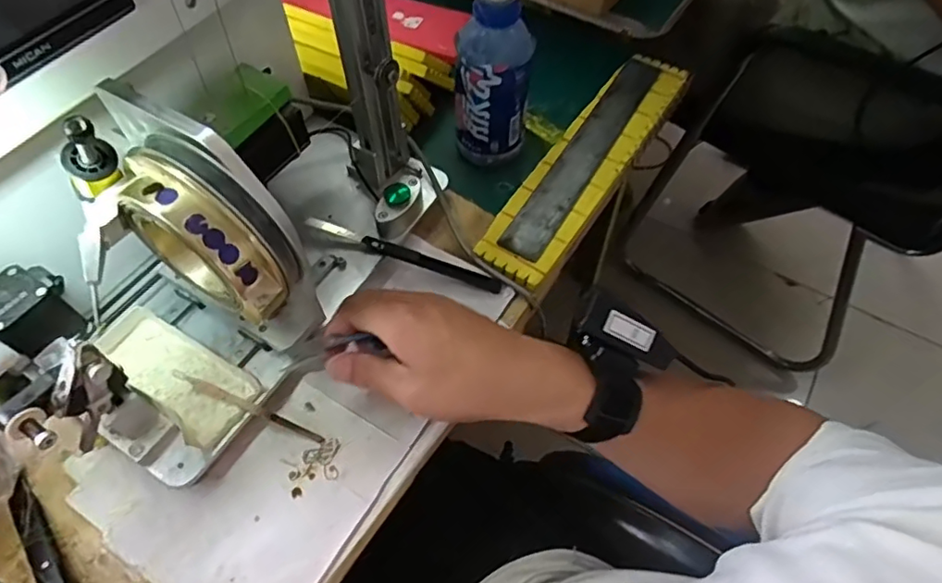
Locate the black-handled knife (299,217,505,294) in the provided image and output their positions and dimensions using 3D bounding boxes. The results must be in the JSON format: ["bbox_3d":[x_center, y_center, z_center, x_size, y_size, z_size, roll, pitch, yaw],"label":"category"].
[{"bbox_3d":[-0.060,-0.034,0.503,0.176,0.017,0.016,14,58,9],"label":"black-handled knife"}]

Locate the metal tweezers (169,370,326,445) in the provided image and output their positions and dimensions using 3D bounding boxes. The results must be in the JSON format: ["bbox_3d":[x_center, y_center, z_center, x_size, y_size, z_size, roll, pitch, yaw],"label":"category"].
[{"bbox_3d":[-0.165,0.087,0.430,0.116,0.013,0.008,28,58,-10],"label":"metal tweezers"}]

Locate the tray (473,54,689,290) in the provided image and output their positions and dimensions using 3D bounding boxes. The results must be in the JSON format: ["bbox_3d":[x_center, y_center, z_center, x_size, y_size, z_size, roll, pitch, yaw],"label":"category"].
[{"bbox_3d":[0.122,-0.141,0.582,0.075,0.012,0.336,30,62,18],"label":"tray"}]

